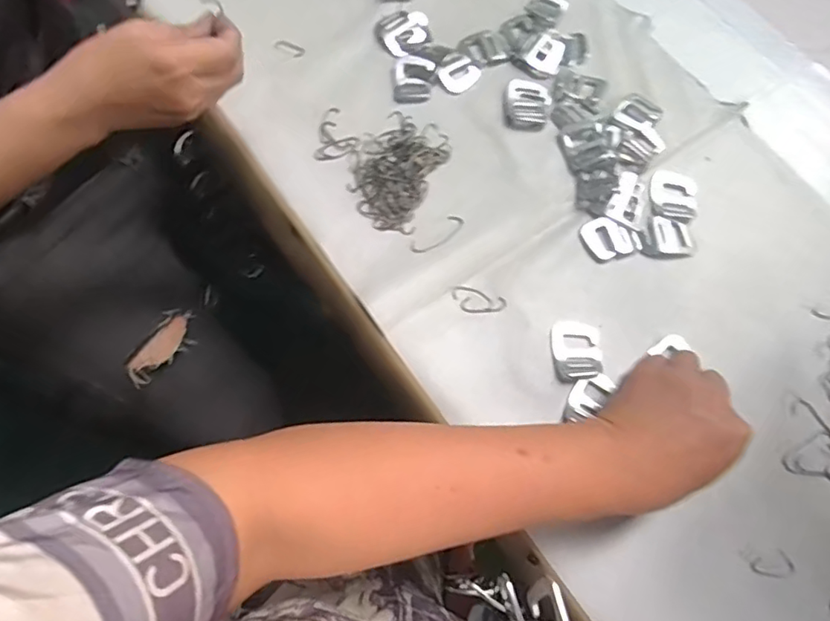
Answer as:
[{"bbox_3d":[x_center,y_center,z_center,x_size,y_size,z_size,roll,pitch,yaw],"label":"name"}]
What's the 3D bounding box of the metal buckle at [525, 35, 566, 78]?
[{"bbox_3d":[0.122,-0.236,0.516,0.031,0.004,0.039,24,72,7],"label":"metal buckle"}]

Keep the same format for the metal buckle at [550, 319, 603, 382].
[{"bbox_3d":[0.123,0.030,0.427,0.036,0.005,0.048,0,71,-1],"label":"metal buckle"}]

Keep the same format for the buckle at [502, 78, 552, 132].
[{"bbox_3d":[0.100,-0.185,0.499,0.041,0.004,0.052,14,71,4],"label":"buckle"}]

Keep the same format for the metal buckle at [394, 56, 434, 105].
[{"bbox_3d":[-0.001,-0.209,0.505,0.034,0.004,0.049,6,71,1],"label":"metal buckle"}]

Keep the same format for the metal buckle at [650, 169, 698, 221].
[{"bbox_3d":[0.217,-0.097,0.469,0.038,0.004,0.047,14,71,4],"label":"metal buckle"}]

